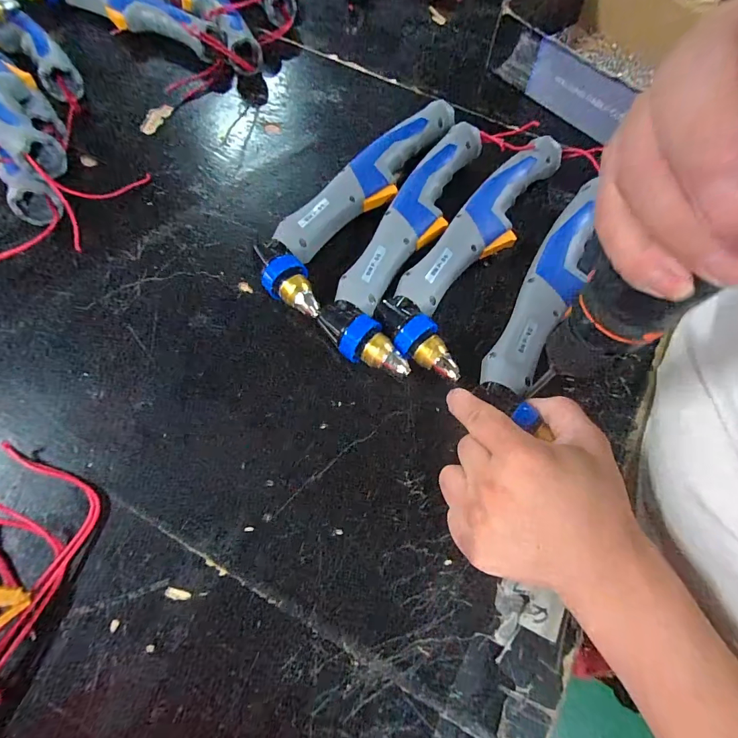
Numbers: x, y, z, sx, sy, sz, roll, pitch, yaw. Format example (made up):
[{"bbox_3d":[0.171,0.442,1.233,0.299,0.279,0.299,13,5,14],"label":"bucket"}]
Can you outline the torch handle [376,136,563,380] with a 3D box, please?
[{"bbox_3d":[0.089,-0.111,0.347,0.071,0.034,0.258,26,68,9],"label":"torch handle"}]

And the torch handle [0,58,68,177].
[{"bbox_3d":[-0.343,-0.262,0.370,0.053,0.035,0.235,-32,71,-16],"label":"torch handle"}]

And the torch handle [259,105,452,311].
[{"bbox_3d":[-0.007,-0.159,0.366,0.068,0.036,0.265,29,69,10],"label":"torch handle"}]

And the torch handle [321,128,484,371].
[{"bbox_3d":[0.033,-0.120,0.351,0.077,0.035,0.266,17,67,6],"label":"torch handle"}]

